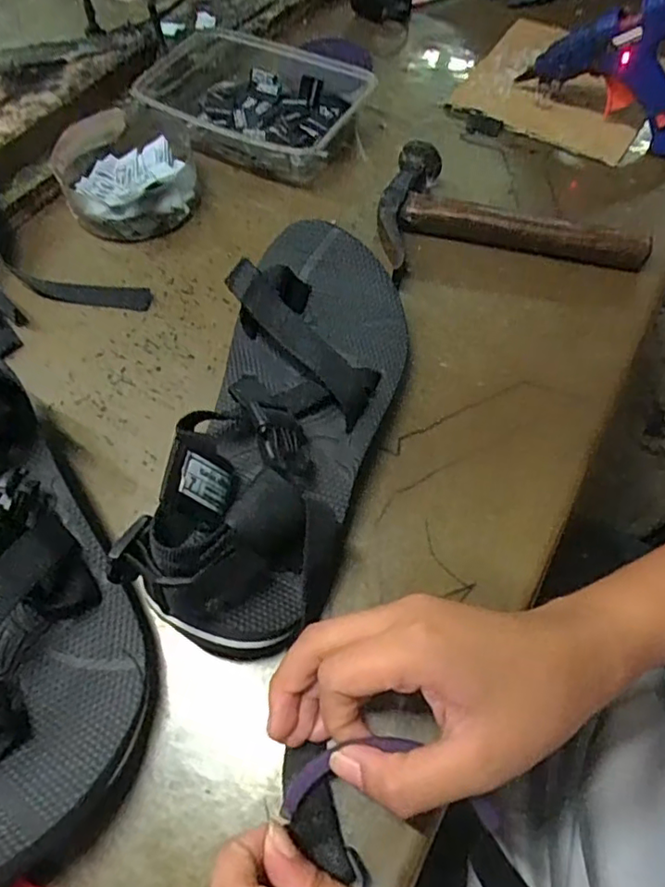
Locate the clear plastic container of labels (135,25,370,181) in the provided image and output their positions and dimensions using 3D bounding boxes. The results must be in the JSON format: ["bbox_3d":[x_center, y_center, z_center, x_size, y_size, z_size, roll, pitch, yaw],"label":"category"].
[{"bbox_3d":[-0.071,-0.276,0.472,0.173,0.036,0.127,26,63,14],"label":"clear plastic container of labels"}]

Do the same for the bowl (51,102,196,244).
[{"bbox_3d":[-0.151,-0.201,0.430,0.097,0.040,0.098,0,60,0],"label":"bowl"}]

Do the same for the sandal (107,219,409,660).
[{"bbox_3d":[-0.022,-0.018,0.312,0.093,0.068,0.247,14,61,8],"label":"sandal"}]

